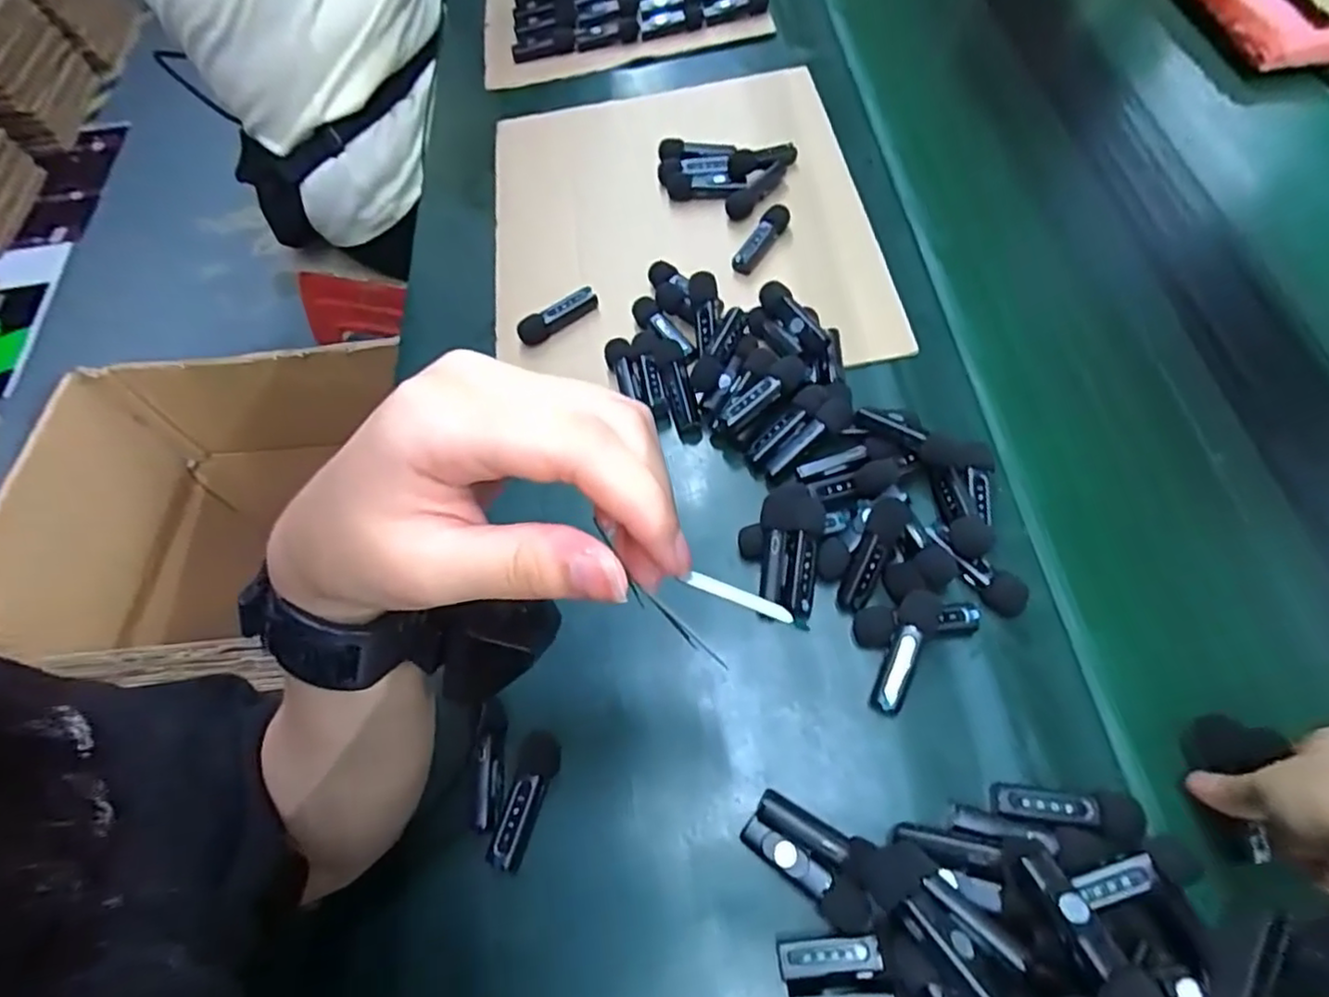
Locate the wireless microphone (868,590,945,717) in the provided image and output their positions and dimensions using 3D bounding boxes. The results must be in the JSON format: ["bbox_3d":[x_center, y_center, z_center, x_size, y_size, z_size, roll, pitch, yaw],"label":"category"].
[{"bbox_3d":[0.128,0.083,0.355,0.023,0.023,0.067,23,85,15],"label":"wireless microphone"}]

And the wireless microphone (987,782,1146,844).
[{"bbox_3d":[0.190,0.148,0.314,0.064,0.015,0.021,2,62,4],"label":"wireless microphone"}]

